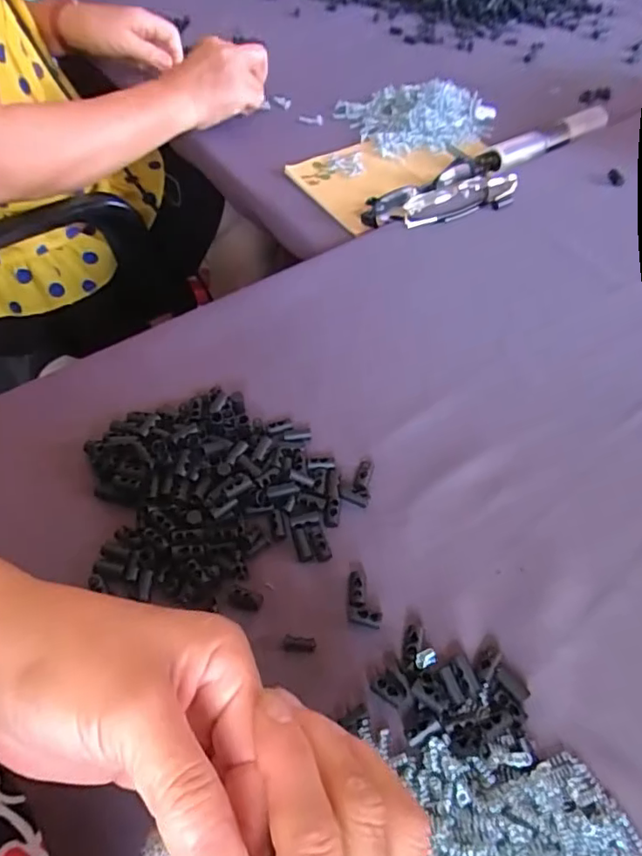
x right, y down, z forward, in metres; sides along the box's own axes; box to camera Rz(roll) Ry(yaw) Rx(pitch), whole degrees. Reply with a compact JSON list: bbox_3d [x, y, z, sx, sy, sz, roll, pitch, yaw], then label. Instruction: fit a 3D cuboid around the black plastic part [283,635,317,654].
[{"bbox_3d":[-0.012,0.117,0.300,0.018,0.004,0.008,6,54,4],"label":"black plastic part"}]

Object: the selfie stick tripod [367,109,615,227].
[{"bbox_3d":[0.186,-0.264,0.560,0.308,0.030,0.079,-30,60,-21],"label":"selfie stick tripod"}]

